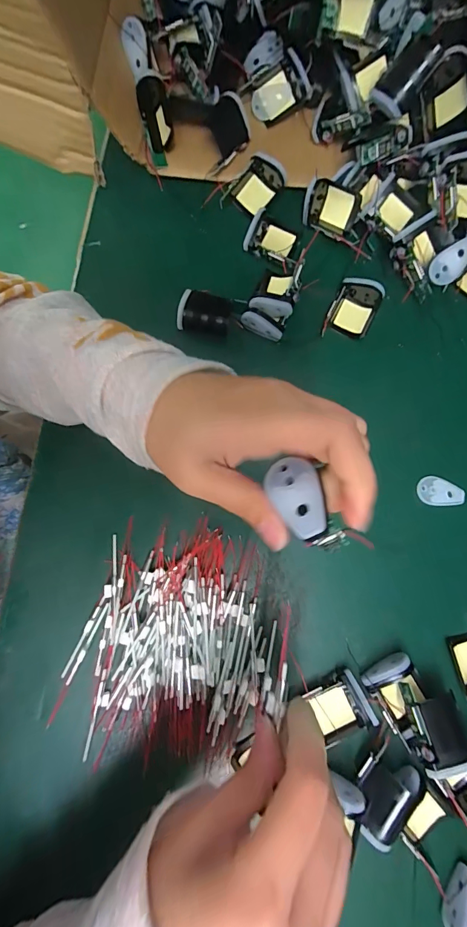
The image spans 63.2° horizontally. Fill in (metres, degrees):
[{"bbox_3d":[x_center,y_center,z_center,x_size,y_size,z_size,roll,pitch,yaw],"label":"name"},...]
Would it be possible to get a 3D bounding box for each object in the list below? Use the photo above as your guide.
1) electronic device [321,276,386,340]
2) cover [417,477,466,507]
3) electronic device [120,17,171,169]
[{"bbox_3d":[0.100,-0.129,0.316,0.037,0.019,0.045,23,79,4],"label":"electronic device"},{"bbox_3d":[0.162,0.023,0.296,0.035,0.004,0.021,18,79,3],"label":"cover"},{"bbox_3d":[-0.068,-0.303,0.315,0.024,0.031,0.089,-15,116,-4],"label":"electronic device"}]

